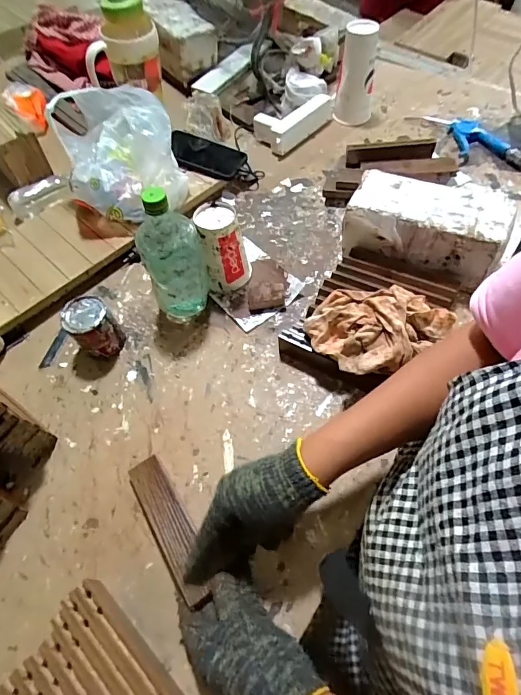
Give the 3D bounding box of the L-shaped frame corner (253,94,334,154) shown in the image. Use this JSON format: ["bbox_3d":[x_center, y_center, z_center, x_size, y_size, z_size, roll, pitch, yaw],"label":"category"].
[{"bbox_3d":[0.077,-0.498,0.891,0.095,0.049,0.187,40,66,21],"label":"L-shaped frame corner"}]

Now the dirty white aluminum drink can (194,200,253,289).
[{"bbox_3d":[-0.055,-0.152,0.635,0.068,0.122,0.069,-2,56,3],"label":"dirty white aluminum drink can"}]

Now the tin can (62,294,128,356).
[{"bbox_3d":[-0.244,-0.028,0.597,0.058,0.075,0.066,-39,62,-20],"label":"tin can"}]

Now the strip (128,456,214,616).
[{"bbox_3d":[-0.104,0.201,0.462,0.044,0.017,0.171,-27,54,-14],"label":"strip"}]

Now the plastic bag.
[{"bbox_3d":[-0.236,-0.325,0.706,0.185,0.137,0.191,-23,62,-14],"label":"plastic bag"}]

